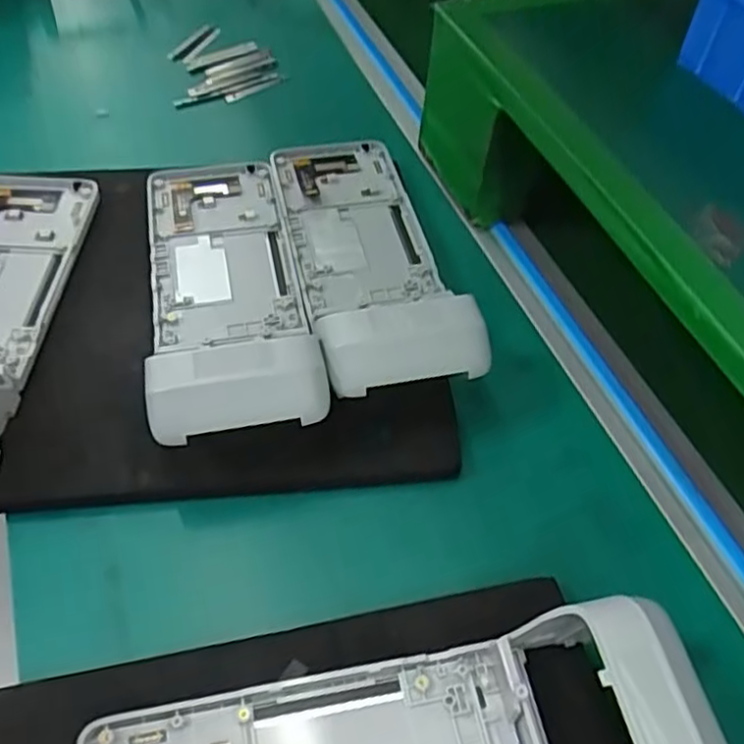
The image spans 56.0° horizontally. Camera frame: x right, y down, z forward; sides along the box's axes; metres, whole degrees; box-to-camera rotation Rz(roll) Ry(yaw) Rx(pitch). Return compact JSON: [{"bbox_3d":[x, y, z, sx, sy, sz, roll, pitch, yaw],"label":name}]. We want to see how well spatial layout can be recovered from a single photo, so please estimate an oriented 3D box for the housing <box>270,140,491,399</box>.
[{"bbox_3d":[-0.005,-0.076,0.404,0.081,0.062,0.223,-8,51,-10],"label":"housing"}]

